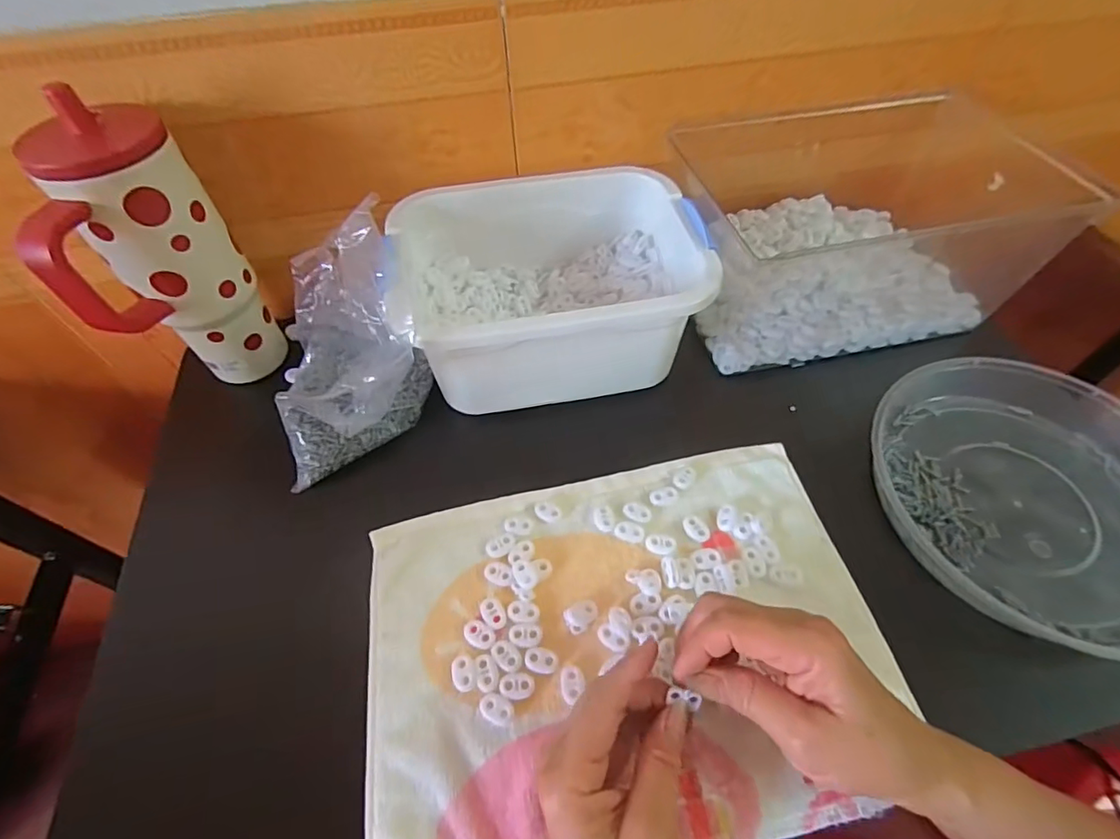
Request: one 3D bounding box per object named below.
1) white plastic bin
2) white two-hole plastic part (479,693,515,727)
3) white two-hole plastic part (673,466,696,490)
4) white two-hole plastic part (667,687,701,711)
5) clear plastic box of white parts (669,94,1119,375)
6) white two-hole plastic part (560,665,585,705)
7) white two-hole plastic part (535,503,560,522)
[{"bbox_3d":[-0.013,-0.121,0.457,0.248,0.109,0.192,-11,55,-6],"label":"white plastic bin"},{"bbox_3d":[-0.039,0.179,0.319,0.022,0.004,0.014,28,60,20],"label":"white two-hole plastic part"},{"bbox_3d":[0.099,0.045,0.407,0.014,0.004,0.023,33,62,22],"label":"white two-hole plastic part"},{"bbox_3d":[0.067,0.151,0.277,0.018,0.004,0.008,16,58,4],"label":"white two-hole plastic part"},{"bbox_3d":[0.279,-0.188,0.491,0.303,0.128,0.202,-12,55,-6],"label":"clear plastic box of white parts"},{"bbox_3d":[0.008,0.169,0.328,0.015,0.005,0.021,-8,55,-4],"label":"white two-hole plastic part"},{"bbox_3d":[-0.010,0.071,0.394,0.020,0.004,0.012,24,59,17],"label":"white two-hole plastic part"}]

